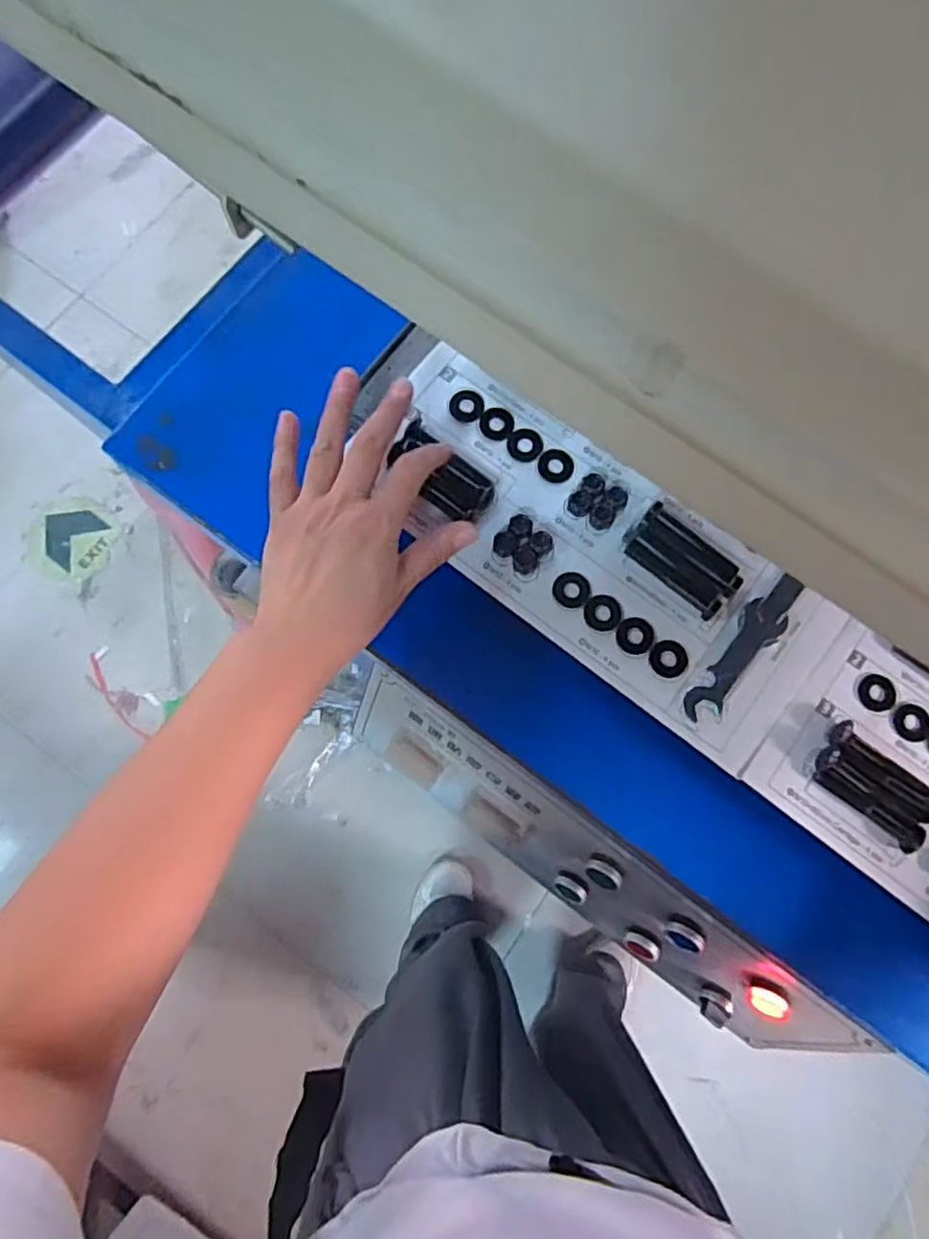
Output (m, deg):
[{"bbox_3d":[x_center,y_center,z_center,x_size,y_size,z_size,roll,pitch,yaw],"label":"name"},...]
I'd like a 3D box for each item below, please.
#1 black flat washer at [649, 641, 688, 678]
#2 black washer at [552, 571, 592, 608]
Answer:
[{"bbox_3d":[0.132,0.025,0.440,0.024,0.006,0.024,0,91,-3],"label":"black flat washer"},{"bbox_3d":[0.071,-0.019,0.449,0.024,0.006,0.024,0,91,-3],"label":"black washer"}]

